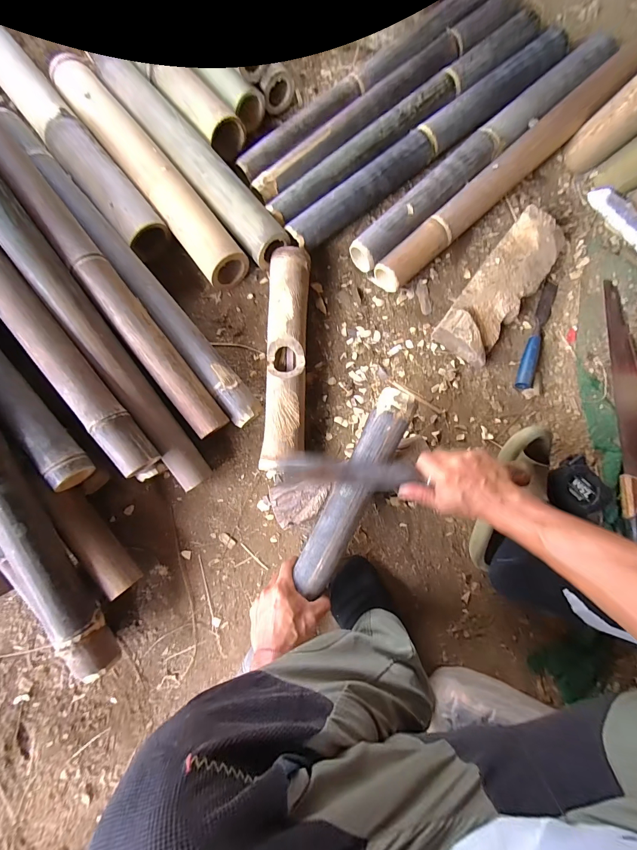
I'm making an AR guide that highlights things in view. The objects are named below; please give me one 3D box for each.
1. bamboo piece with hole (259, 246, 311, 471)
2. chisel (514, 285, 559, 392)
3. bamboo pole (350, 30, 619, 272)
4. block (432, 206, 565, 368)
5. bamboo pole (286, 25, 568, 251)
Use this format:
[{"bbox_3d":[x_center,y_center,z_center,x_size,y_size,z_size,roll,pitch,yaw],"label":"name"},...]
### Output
[{"bbox_3d":[-0.057,-0.117,0.595,0.073,0.070,0.396,1,82,1],"label":"bamboo piece with hole"},{"bbox_3d":[0.411,-0.169,0.618,0.029,0.024,0.219,23,86,1],"label":"chisel"},{"bbox_3d":[0.314,-0.523,0.644,0.635,0.074,0.069,-42,84,-6],"label":"bamboo pole"},{"bbox_3d":[0.334,-0.248,0.610,0.108,0.061,0.287,38,83,5],"label":"block"},{"bbox_3d":[0.215,-0.545,0.642,0.657,0.052,0.069,-38,84,-5],"label":"bamboo pole"}]

